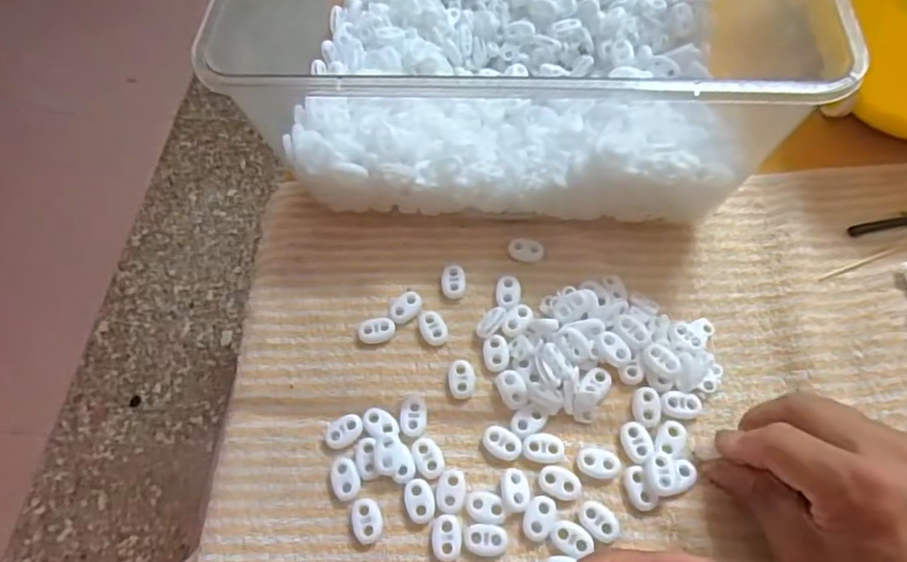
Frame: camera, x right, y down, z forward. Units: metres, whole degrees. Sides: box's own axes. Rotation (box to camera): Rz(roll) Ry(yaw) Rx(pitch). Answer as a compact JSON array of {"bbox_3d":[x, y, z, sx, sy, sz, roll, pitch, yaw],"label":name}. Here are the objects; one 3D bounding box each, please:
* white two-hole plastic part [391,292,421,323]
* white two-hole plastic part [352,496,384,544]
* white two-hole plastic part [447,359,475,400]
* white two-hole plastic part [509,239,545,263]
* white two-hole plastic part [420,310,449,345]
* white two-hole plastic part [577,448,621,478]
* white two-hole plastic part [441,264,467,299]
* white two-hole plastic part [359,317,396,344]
[{"bbox_3d":[-0.030,0.016,0.371,0.014,0.004,0.022,35,70,19],"label":"white two-hole plastic part"},{"bbox_3d":[-0.045,0.126,0.315,0.016,0.005,0.023,-9,63,-2],"label":"white two-hole plastic part"},{"bbox_3d":[0.005,0.057,0.349,0.015,0.006,0.022,-7,63,-1],"label":"white two-hole plastic part"},{"bbox_3d":[0.047,-0.020,0.384,0.022,0.004,0.015,12,64,9],"label":"white two-hole plastic part"},{"bbox_3d":[-0.013,0.028,0.363,0.014,0.005,0.024,-26,65,-10],"label":"white two-hole plastic part"},{"bbox_3d":[0.079,0.098,0.322,0.023,0.004,0.015,5,63,5],"label":"white two-hole plastic part"},{"bbox_3d":[0.000,0.000,0.378,0.015,0.005,0.022,-2,63,2],"label":"white two-hole plastic part"},{"bbox_3d":[-0.047,0.030,0.365,0.022,0.005,0.015,-6,63,-1],"label":"white two-hole plastic part"}]

